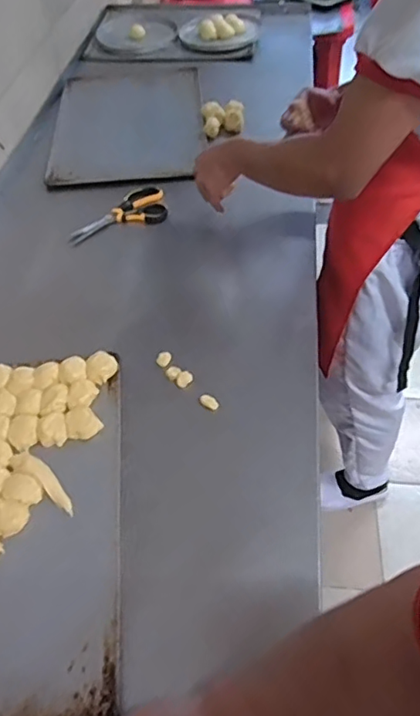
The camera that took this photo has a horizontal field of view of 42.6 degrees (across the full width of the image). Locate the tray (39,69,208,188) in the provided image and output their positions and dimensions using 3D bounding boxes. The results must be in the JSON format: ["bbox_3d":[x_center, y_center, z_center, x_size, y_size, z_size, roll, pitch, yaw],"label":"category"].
[{"bbox_3d":[-0.178,-0.545,1.191,0.316,0.024,0.487,-6,50,-1],"label":"tray"}]

